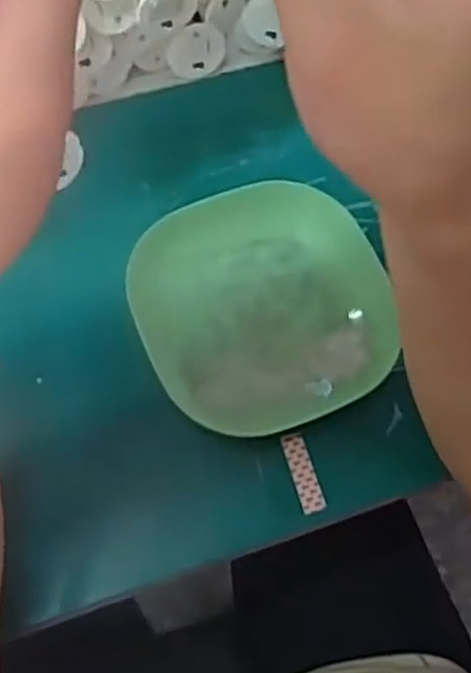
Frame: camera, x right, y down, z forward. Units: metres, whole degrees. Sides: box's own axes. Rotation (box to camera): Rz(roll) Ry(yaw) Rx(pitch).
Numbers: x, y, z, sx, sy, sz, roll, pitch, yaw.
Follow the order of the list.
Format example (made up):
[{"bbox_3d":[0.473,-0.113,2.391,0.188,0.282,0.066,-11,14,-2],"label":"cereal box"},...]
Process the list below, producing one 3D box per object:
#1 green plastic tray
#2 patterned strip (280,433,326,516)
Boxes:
[{"bbox_3d":[0.019,-0.019,0.446,0.145,0.034,0.135,-21,70,-12],"label":"green plastic tray"},{"bbox_3d":[0.038,0.075,0.424,0.014,0.004,0.044,-14,69,-9],"label":"patterned strip"}]

